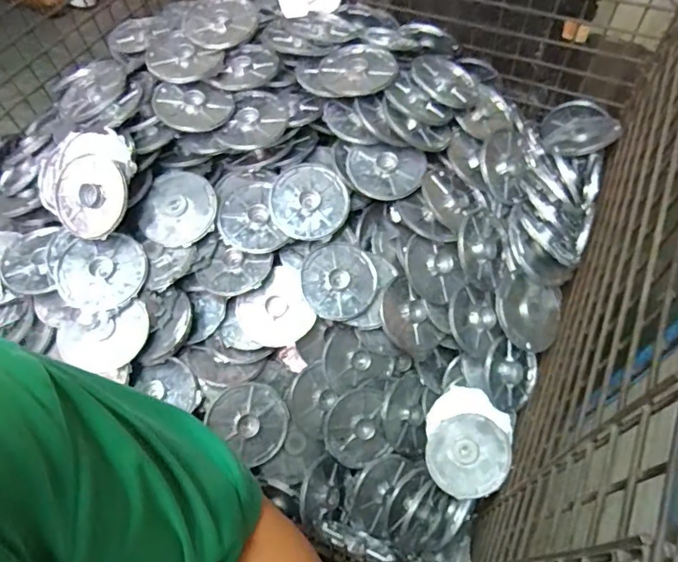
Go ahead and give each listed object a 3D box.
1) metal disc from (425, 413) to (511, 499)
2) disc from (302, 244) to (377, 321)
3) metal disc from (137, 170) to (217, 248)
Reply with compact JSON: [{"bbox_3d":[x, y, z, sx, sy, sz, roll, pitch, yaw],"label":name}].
[{"bbox_3d":[0.216,0.291,0.822,0.134,0.013,0.135,-16,47,19],"label":"metal disc"},{"bbox_3d":[0.003,0.000,0.877,0.132,0.010,0.131,2,72,-6],"label":"disc"},{"bbox_3d":[-0.280,-0.128,0.865,0.128,0.018,0.140,0,75,-1],"label":"metal disc"}]

